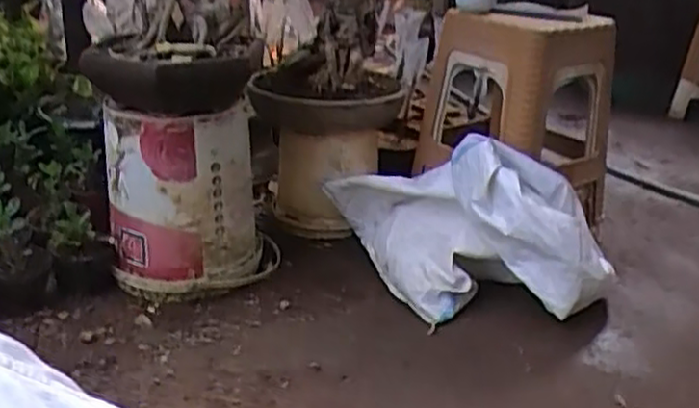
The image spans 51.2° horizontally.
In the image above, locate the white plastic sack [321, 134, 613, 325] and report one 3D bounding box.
[{"bbox_3d":[0.255,0.011,1.679,0.378,0.319,0.682,-10,27,-24],"label":"white plastic sack"}]

